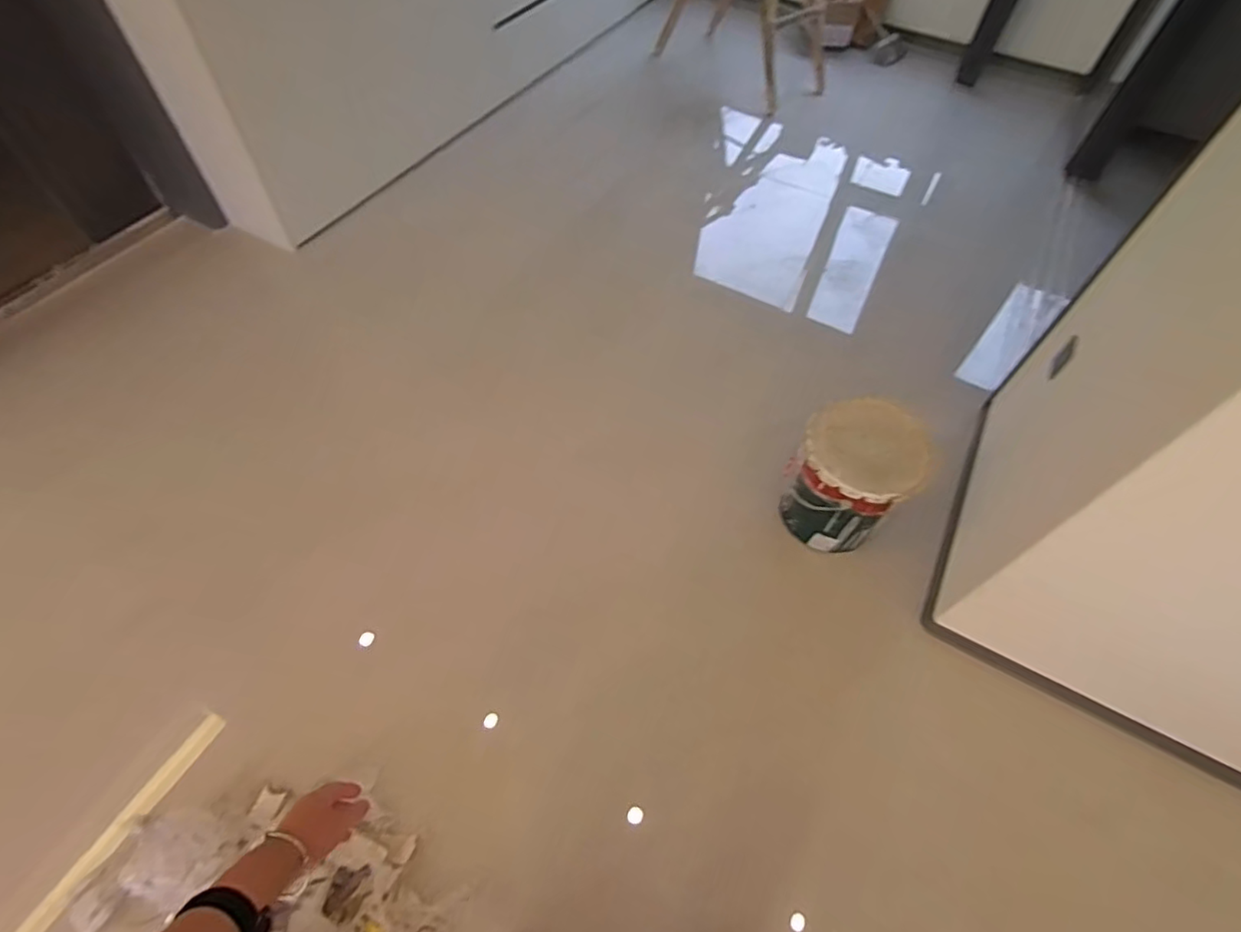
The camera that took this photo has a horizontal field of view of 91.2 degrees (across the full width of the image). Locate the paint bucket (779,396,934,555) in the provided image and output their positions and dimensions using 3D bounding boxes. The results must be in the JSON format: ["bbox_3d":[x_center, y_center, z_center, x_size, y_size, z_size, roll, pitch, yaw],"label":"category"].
[{"bbox_3d":[0.589,0.032,1.572,0.285,0.306,0.287,-1,55,1],"label":"paint bucket"}]

